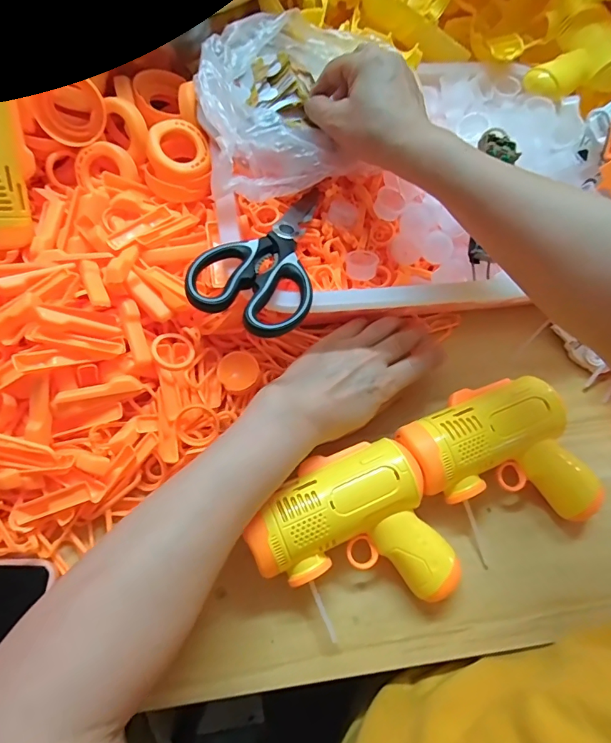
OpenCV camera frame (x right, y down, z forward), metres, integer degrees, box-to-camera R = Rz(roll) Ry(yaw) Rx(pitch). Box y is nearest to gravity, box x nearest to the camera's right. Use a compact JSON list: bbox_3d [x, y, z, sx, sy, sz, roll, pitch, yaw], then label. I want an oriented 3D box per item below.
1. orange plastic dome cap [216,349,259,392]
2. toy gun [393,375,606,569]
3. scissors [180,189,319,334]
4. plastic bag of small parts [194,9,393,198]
[{"bbox_3d":[-0.058,-0.001,0.382,0.035,0.005,0.036,1,65,-3],"label":"orange plastic dome cap"},{"bbox_3d":[0.156,0.078,0.357,0.126,0.061,0.125,-26,69,-14],"label":"toy gun"},{"bbox_3d":[-0.021,-0.105,0.361,0.086,0.021,0.199,18,47,5],"label":"scissors"},{"bbox_3d":[-0.020,-0.226,0.378,0.137,0.062,0.144,-12,67,-8],"label":"plastic bag of small parts"}]

